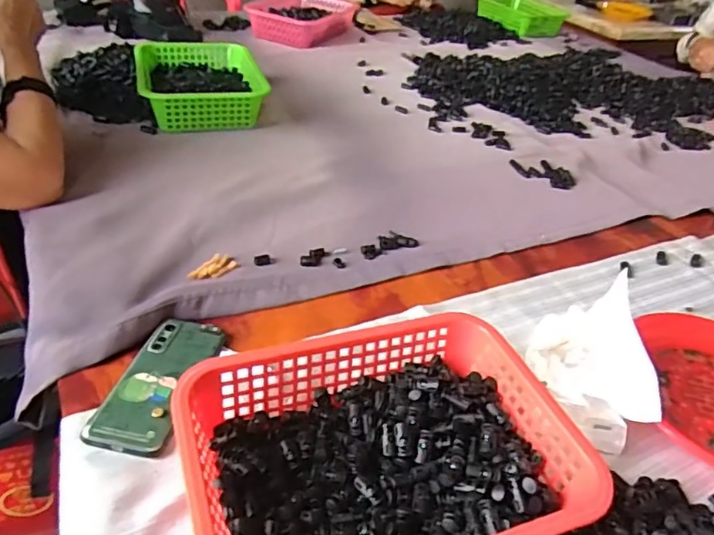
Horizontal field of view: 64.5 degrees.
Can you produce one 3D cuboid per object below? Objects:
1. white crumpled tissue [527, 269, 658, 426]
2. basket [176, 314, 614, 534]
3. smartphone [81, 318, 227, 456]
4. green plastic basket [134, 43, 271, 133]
[{"bbox_3d":[0.229,0.083,0.575,0.080,0.106,0.173,2,39,-6],"label":"white crumpled tissue"},{"bbox_3d":[0.021,0.154,0.459,0.297,0.073,0.214,-10,42,-19],"label":"basket"},{"bbox_3d":[-0.189,0.107,0.546,0.073,0.007,0.161,12,39,6],"label":"smartphone"},{"bbox_3d":[-0.297,-0.351,1.077,0.218,0.067,0.272,-7,41,-17],"label":"green plastic basket"}]

